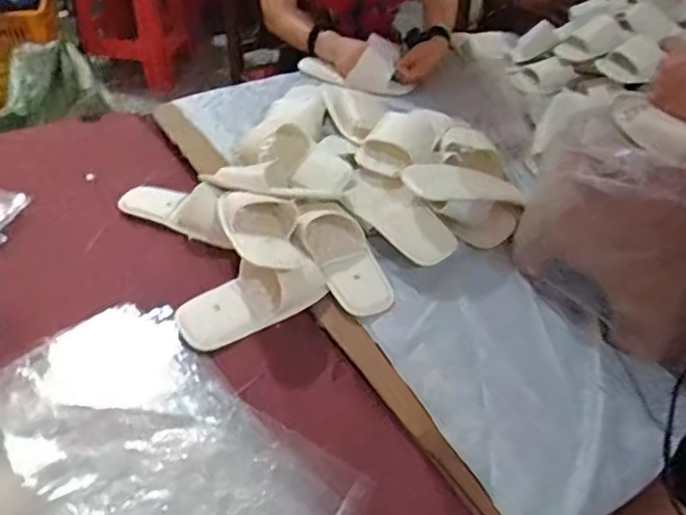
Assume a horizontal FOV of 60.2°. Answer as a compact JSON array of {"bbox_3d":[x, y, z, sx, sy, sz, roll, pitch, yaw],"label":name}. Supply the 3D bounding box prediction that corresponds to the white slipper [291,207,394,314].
[{"bbox_3d":[0.000,-0.001,0.786,0.081,0.033,0.176,-26,64,-19],"label":"white slipper"}]

